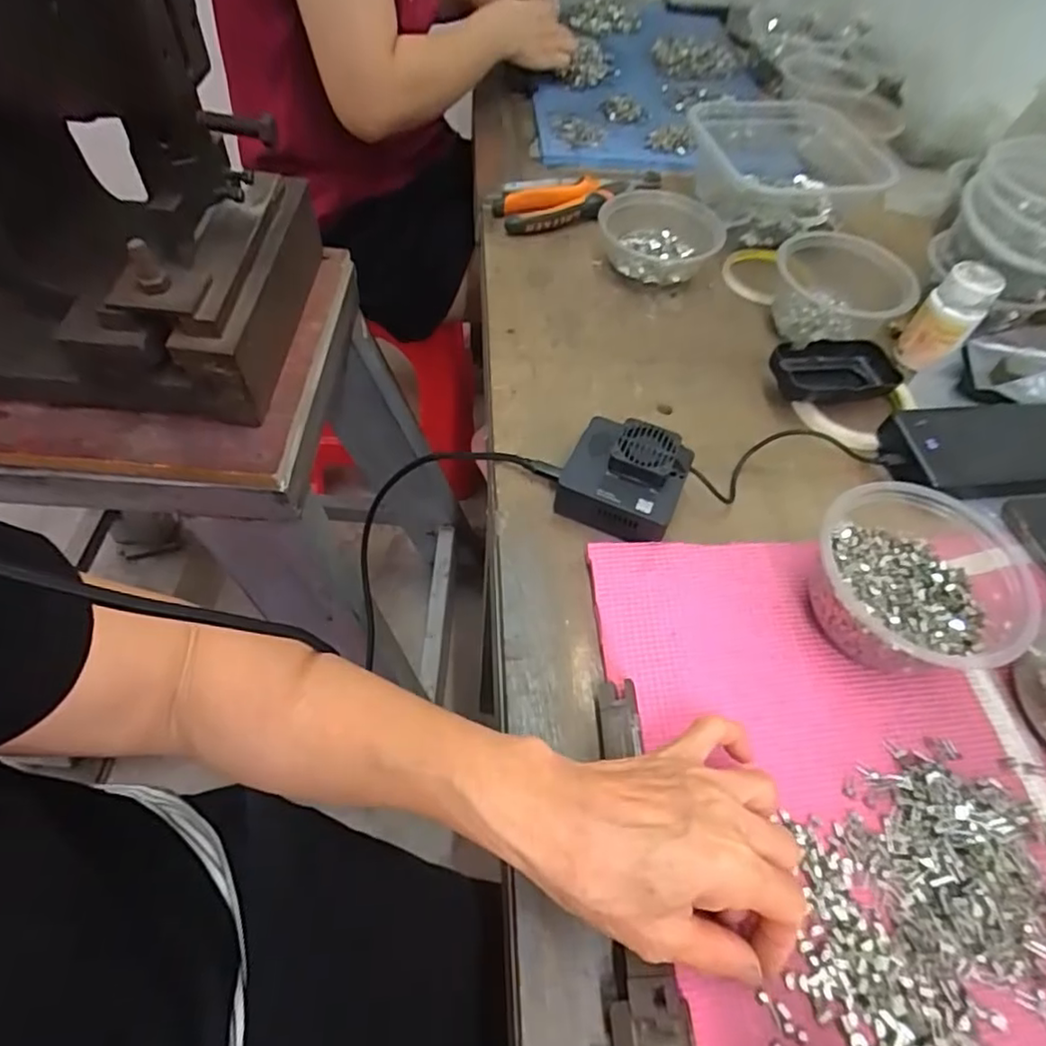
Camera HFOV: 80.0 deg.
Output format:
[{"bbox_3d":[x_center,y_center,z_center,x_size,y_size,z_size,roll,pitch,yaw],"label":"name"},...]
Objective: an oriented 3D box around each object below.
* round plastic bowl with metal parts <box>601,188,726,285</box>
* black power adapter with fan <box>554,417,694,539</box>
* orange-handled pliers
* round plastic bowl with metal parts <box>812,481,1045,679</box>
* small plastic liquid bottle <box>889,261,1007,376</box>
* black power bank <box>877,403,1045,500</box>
[{"bbox_3d":[0.128,-0.267,0.596,0.116,0.051,0.095,16,56,8],"label":"round plastic bowl with metal parts"},{"bbox_3d":[0.069,-0.032,0.427,0.077,0.046,0.071,21,56,12],"label":"black power adapter with fan"},{"bbox_3d":[0.069,-0.336,0.644,0.195,0.030,0.057,-19,58,-16],"label":"orange-handled pliers"},{"bbox_3d":[0.233,0.036,0.375,0.119,0.062,0.121,1,55,-2],"label":"round plastic bowl with metal parts"},{"bbox_3d":[0.358,-0.172,0.525,0.037,0.080,0.043,-38,65,-25],"label":"small plastic liquid bottle"},{"bbox_3d":[0.357,-0.054,0.469,0.175,0.027,0.071,-5,55,-6],"label":"black power bank"}]

